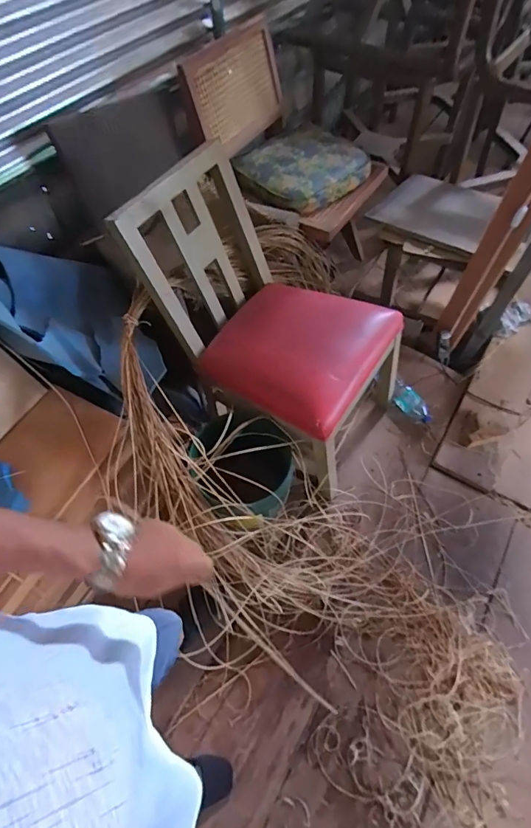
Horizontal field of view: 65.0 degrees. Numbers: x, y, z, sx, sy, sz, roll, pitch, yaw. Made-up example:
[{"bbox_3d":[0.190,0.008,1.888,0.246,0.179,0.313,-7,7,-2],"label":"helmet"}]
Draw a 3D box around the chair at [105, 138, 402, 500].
[{"bbox_3d":[0.042,-0.248,1.235,0.687,0.715,0.511,28,64,16],"label":"chair"}]

